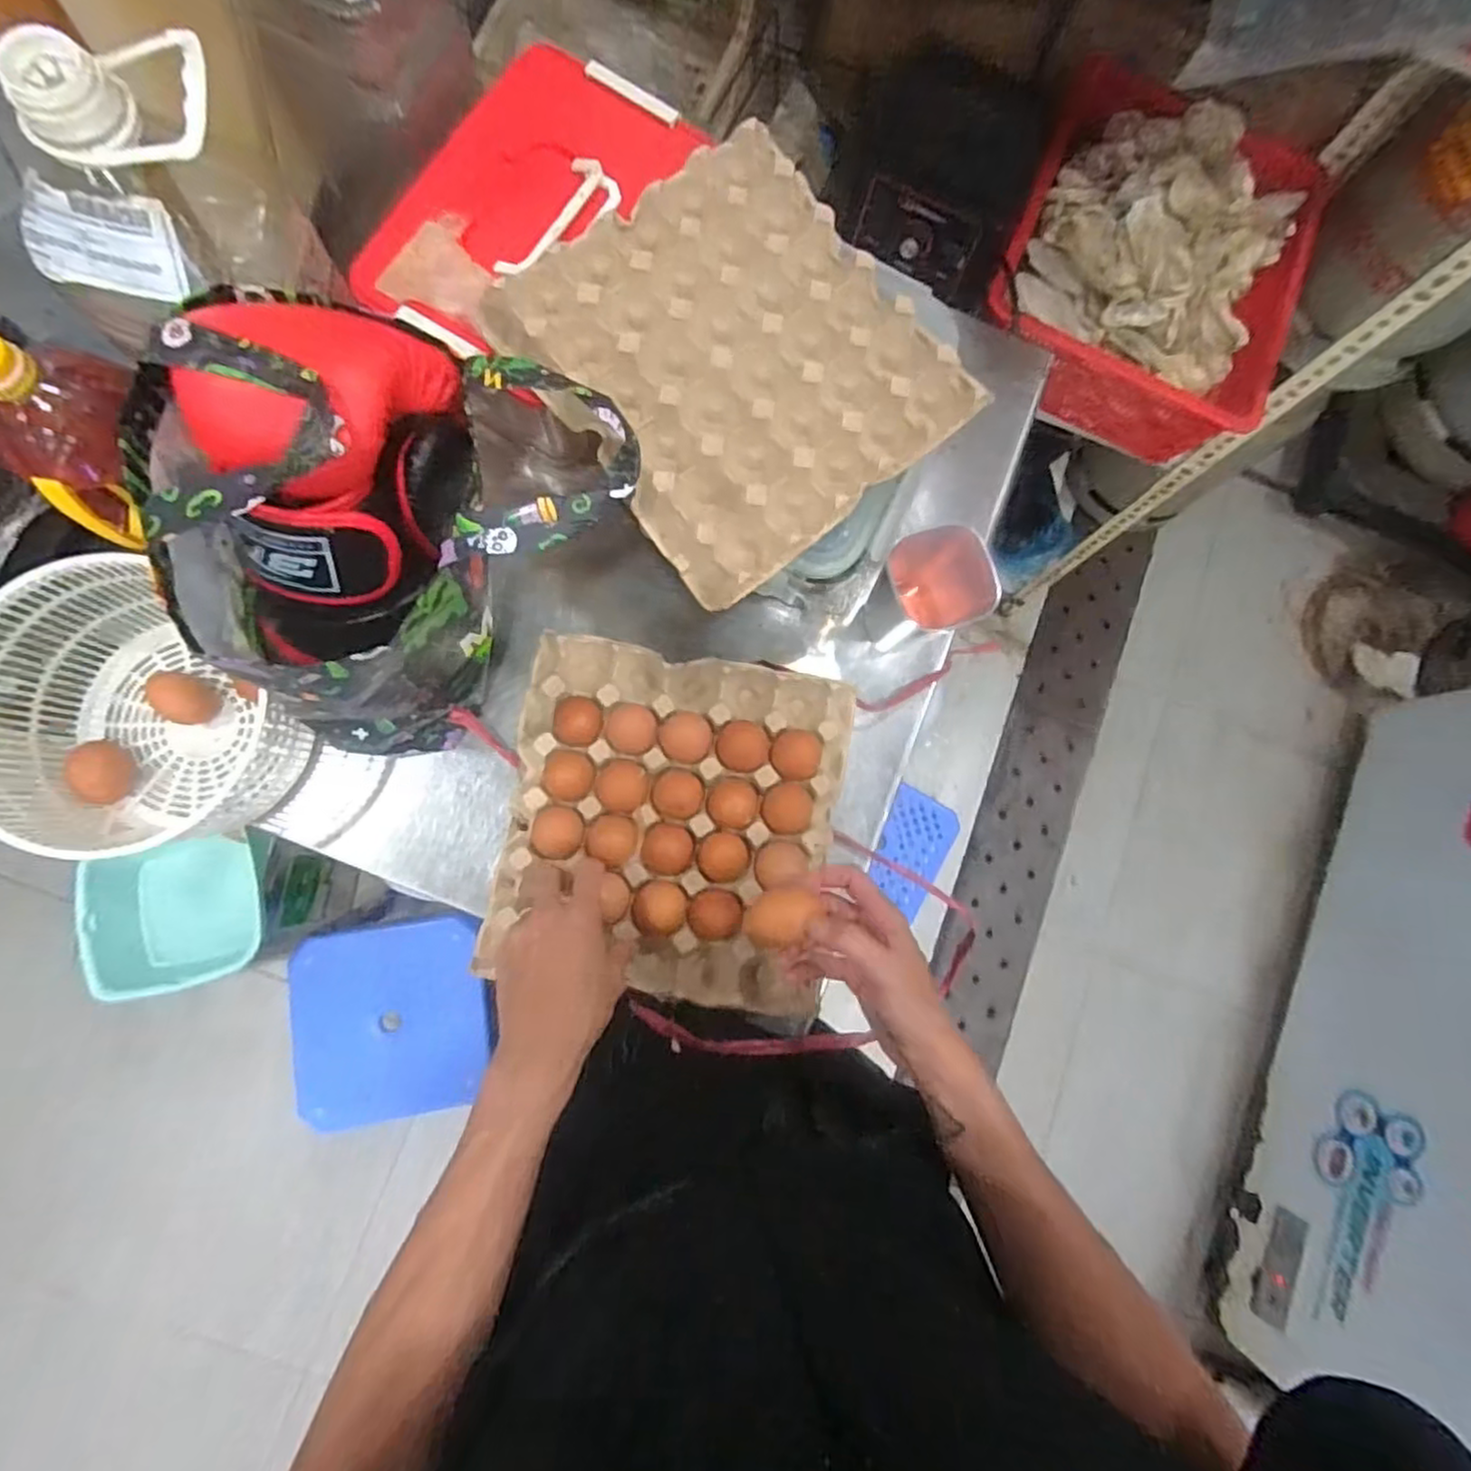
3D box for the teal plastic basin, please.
[{"bbox_3d":[-0.776,0.249,1.007,0.227,0.128,0.202,-15,84,-8],"label":"teal plastic basin"}]

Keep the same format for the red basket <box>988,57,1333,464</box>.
[{"bbox_3d":[0.551,-0.636,0.957,0.373,0.133,0.426,21,81,-2],"label":"red basket"}]

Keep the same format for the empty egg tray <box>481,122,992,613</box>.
[{"bbox_3d":[0.003,-0.296,0.569,0.288,0.049,0.301,-39,87,-9],"label":"empty egg tray"}]

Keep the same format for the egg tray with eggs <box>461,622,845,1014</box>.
[{"bbox_3d":[-0.054,0.072,0.619,0.285,0.050,0.285,10,81,-4],"label":"egg tray with eggs"}]

